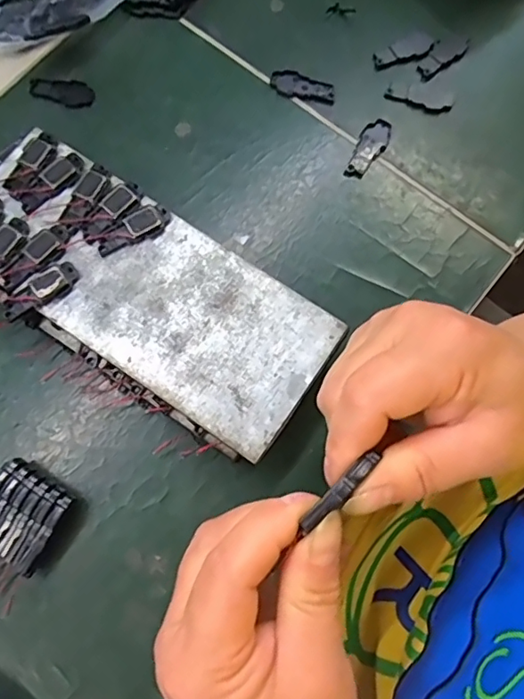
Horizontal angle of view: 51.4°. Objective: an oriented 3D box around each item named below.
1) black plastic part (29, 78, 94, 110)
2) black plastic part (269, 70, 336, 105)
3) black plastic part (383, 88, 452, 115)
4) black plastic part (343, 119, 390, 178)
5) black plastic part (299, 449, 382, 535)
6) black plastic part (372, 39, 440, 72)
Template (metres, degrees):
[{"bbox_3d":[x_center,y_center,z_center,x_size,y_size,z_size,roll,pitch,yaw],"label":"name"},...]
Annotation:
[{"bbox_3d":[-0.121,-0.155,0.327,0.039,0.004,0.018,7,75,2],"label":"black plastic part"},{"bbox_3d":[0.024,-0.158,0.327,0.040,0.004,0.017,26,77,7],"label":"black plastic part"},{"bbox_3d":[0.093,-0.147,0.326,0.040,0.005,0.008,19,76,5],"label":"black plastic part"},{"bbox_3d":[0.063,-0.117,0.315,0.016,0.004,0.041,22,76,6],"label":"black plastic part"},{"bbox_3d":[0.028,0.048,0.189,0.035,0.004,0.006,-41,79,-15],"label":"black plastic part"},{"bbox_3d":[0.088,-0.180,0.331,0.042,0.004,0.013,-11,75,-3],"label":"black plastic part"}]

